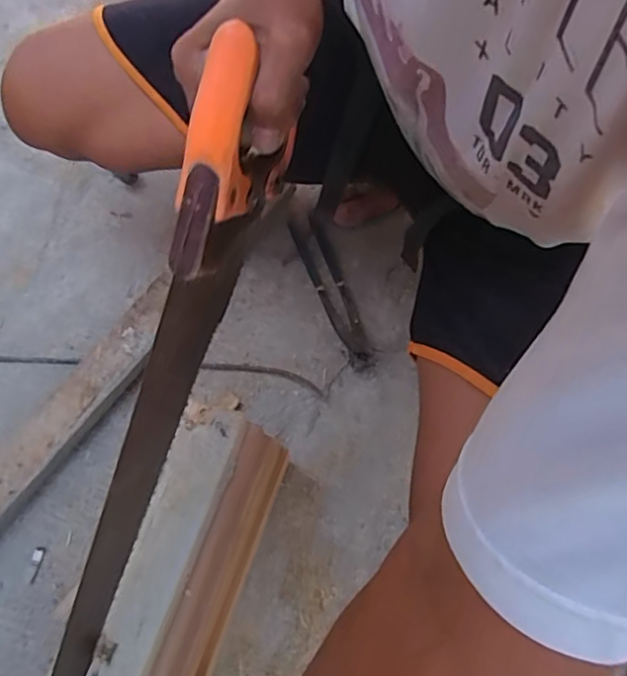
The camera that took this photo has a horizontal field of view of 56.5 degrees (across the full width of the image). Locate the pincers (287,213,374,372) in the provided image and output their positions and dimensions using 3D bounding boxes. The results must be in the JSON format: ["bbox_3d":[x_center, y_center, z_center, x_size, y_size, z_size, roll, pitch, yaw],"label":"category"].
[{"bbox_3d":[0.027,-0.062,0.773,0.045,0.016,0.227,-21,71,-9],"label":"pincers"}]

